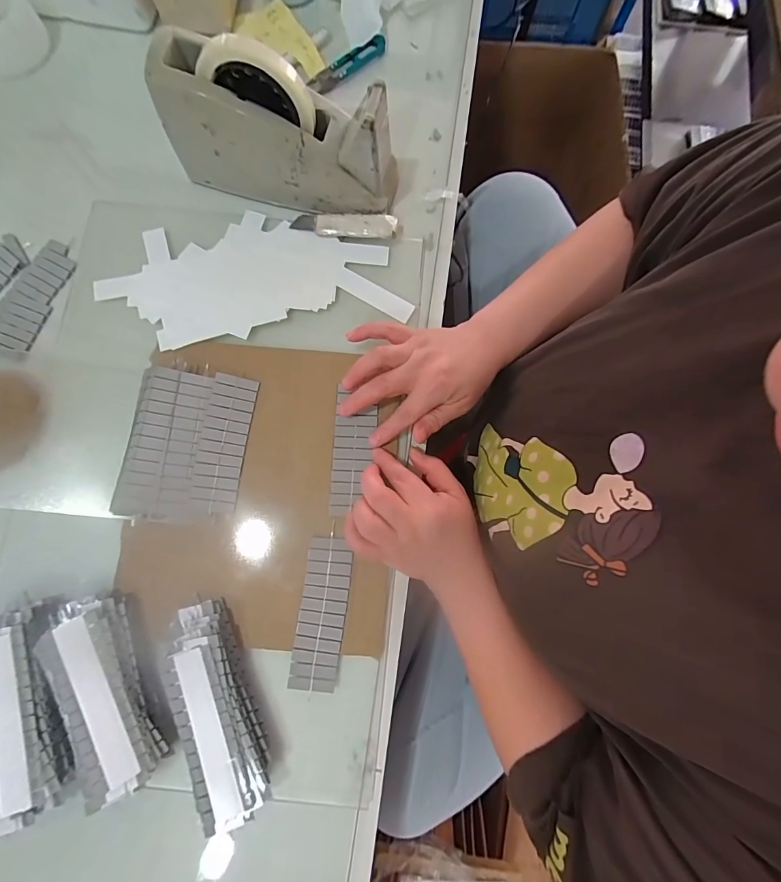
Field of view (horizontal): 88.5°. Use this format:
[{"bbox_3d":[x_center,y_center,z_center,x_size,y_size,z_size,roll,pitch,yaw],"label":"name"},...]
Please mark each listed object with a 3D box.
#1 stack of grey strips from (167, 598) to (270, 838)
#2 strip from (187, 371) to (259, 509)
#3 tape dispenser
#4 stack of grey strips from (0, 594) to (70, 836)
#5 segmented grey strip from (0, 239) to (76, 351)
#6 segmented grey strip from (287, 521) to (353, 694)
[{"bbox_3d":[-0.142,0.217,0.325,0.054,0.024,0.160,-20,81,-5],"label":"stack of grey strips"},{"bbox_3d":[-0.153,0.001,0.368,0.039,0.004,0.124,11,79,-18],"label":"strip"},{"bbox_3d":[-0.100,-0.288,0.372,0.210,0.112,0.063,11,80,1],"label":"tape dispenser"},{"bbox_3d":[-0.295,0.213,0.322,0.059,0.039,0.154,-17,80,-4],"label":"stack of grey strips"},{"bbox_3d":[-0.361,-0.147,0.401,0.052,0.004,0.117,19,80,2],"label":"segmented grey strip"},{"bbox_3d":[-0.059,0.148,0.351,0.040,0.004,0.126,8,80,0],"label":"segmented grey strip"}]

